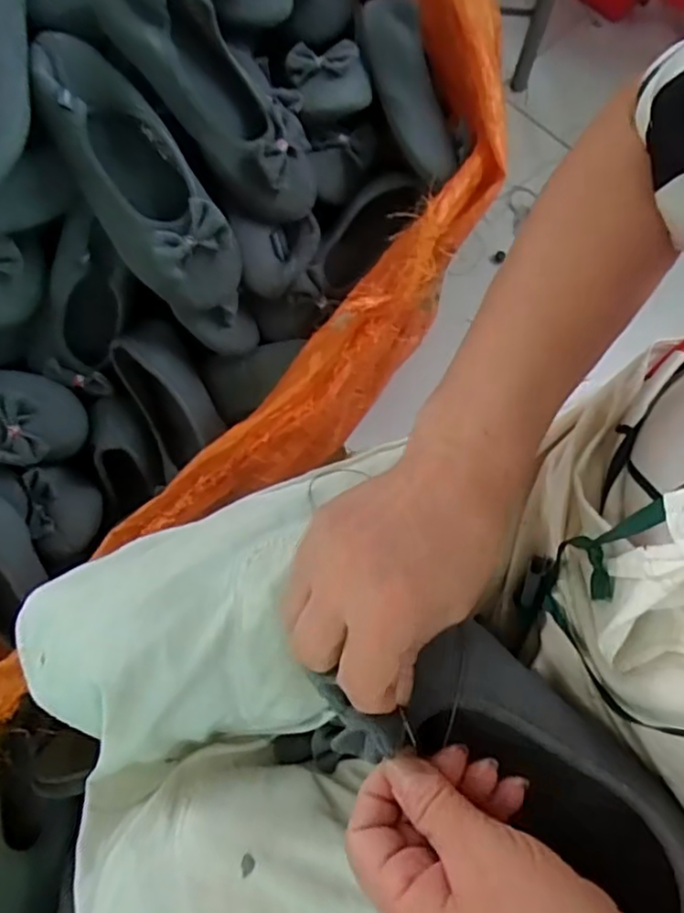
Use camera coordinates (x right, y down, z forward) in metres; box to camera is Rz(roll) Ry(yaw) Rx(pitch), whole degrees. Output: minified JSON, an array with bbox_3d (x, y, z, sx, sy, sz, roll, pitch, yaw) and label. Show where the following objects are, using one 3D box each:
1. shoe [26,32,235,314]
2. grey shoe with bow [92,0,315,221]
[{"bbox_3d":[-0.182,-0.243,0.559,0.095,0.049,0.250,-37,109,-10],"label":"shoe"},{"bbox_3d":[-0.112,-0.323,0.572,0.057,0.252,0.099,15,67,52],"label":"grey shoe with bow"}]

